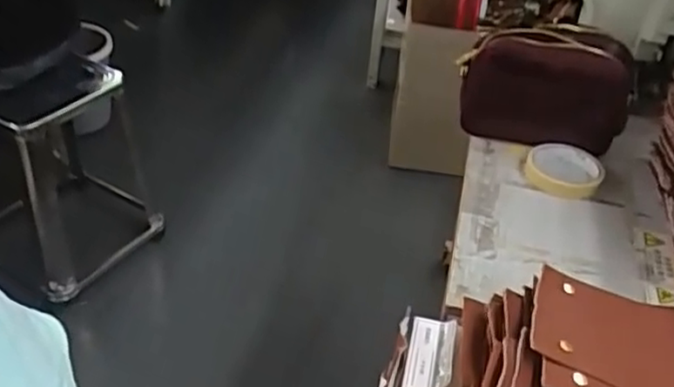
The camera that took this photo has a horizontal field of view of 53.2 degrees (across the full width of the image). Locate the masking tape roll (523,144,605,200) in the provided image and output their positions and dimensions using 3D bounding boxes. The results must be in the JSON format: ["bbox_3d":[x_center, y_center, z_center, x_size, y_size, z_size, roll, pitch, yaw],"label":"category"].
[{"bbox_3d":[0.281,-0.027,0.837,0.094,0.029,0.094,3,38,-2],"label":"masking tape roll"}]

